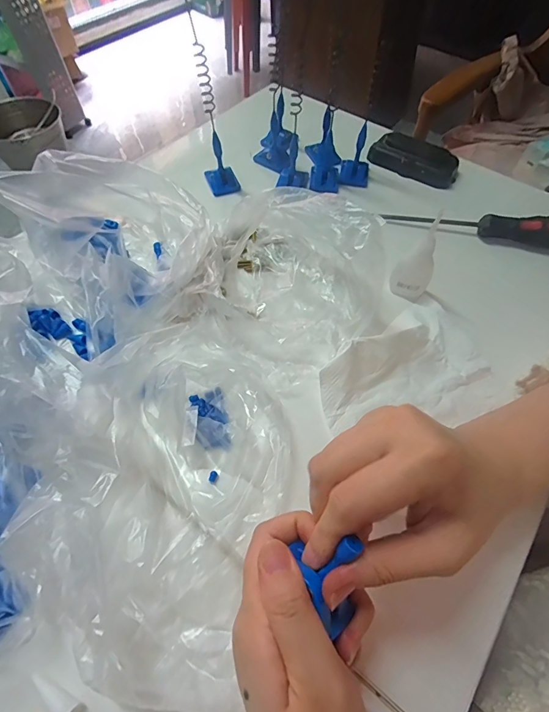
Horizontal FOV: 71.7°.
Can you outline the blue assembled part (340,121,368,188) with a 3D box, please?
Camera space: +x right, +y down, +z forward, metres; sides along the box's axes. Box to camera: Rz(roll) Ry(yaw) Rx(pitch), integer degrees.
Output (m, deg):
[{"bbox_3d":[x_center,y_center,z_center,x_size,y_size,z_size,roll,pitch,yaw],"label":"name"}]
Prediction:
[{"bbox_3d":[0.100,-0.239,0.454,0.033,0.059,0.038,6,59,3],"label":"blue assembled part"}]

